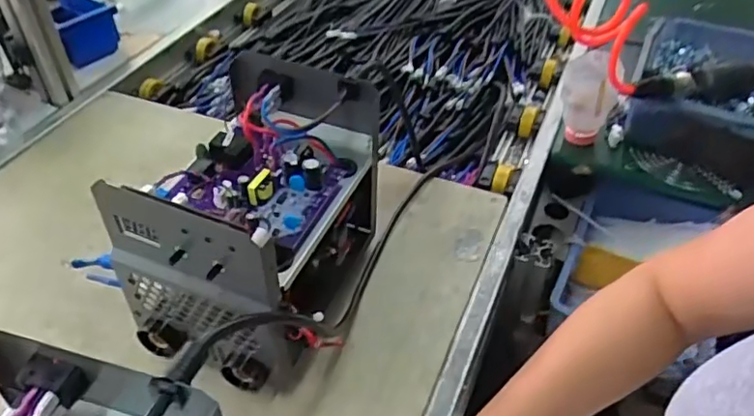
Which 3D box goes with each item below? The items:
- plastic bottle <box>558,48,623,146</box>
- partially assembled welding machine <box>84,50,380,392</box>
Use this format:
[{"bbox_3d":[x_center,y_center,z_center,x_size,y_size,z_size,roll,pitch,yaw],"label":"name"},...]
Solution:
[{"bbox_3d":[0.255,-0.132,0.756,0.065,0.108,0.059,17,45,17],"label":"plastic bottle"},{"bbox_3d":[-0.104,0.011,0.552,0.156,0.195,0.226,15,44,15],"label":"partially assembled welding machine"}]

